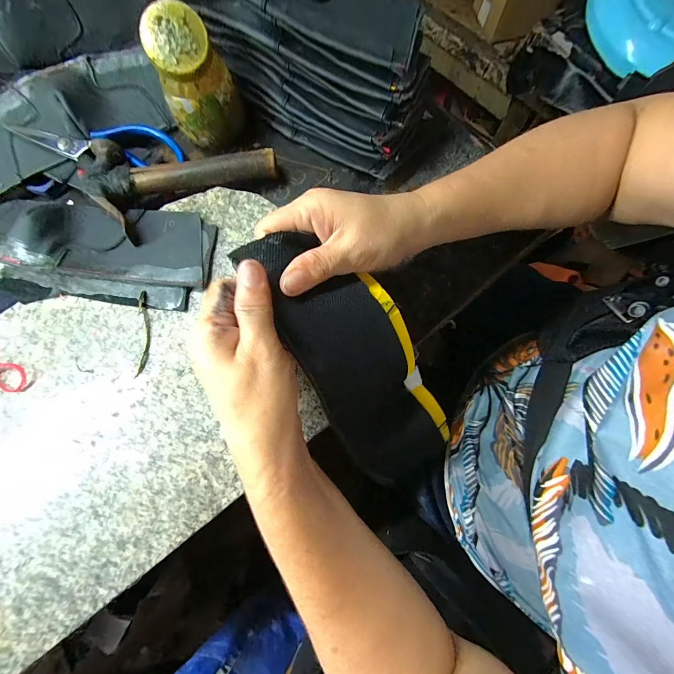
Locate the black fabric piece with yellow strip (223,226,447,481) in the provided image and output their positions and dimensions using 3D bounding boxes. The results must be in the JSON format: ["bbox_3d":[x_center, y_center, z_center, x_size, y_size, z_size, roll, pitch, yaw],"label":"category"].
[{"bbox_3d":[0.017,0.015,0.228,0.083,0.029,0.215,-42,112,-8],"label":"black fabric piece with yellow strip"}]

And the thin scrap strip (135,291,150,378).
[{"bbox_3d":[-0.174,-0.004,0.274,0.010,0.006,0.075,-6,77,-1],"label":"thin scrap strip"}]

